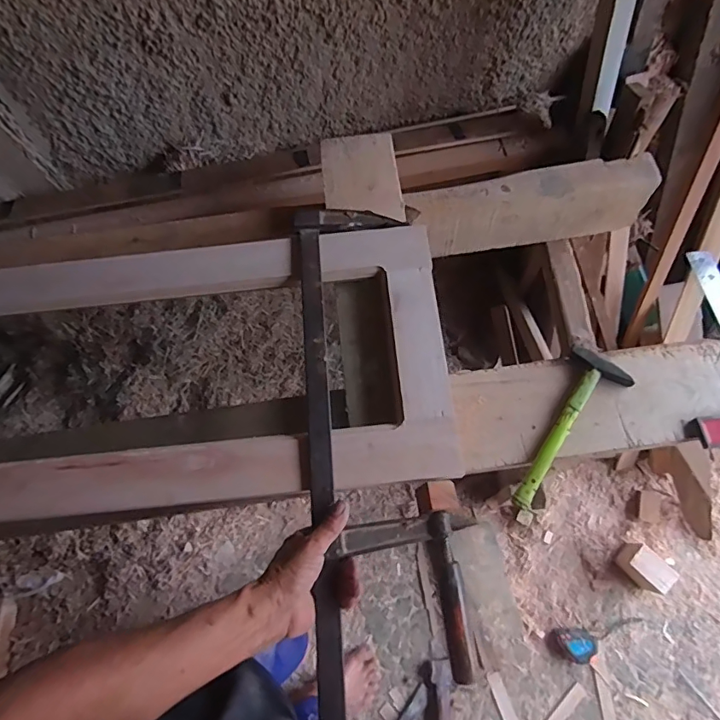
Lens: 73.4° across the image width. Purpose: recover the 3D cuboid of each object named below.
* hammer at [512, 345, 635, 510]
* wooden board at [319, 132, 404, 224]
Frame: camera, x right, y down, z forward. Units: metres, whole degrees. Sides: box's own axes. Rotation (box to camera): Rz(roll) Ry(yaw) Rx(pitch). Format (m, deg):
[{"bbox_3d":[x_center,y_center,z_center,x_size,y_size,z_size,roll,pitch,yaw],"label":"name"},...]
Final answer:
[{"bbox_3d":[0.265,0.087,0.636,0.081,0.031,0.233,37,73,16],"label":"hammer"},{"bbox_3d":[0.002,-0.282,0.748,0.117,0.017,0.164,-7,66,-1],"label":"wooden board"}]

